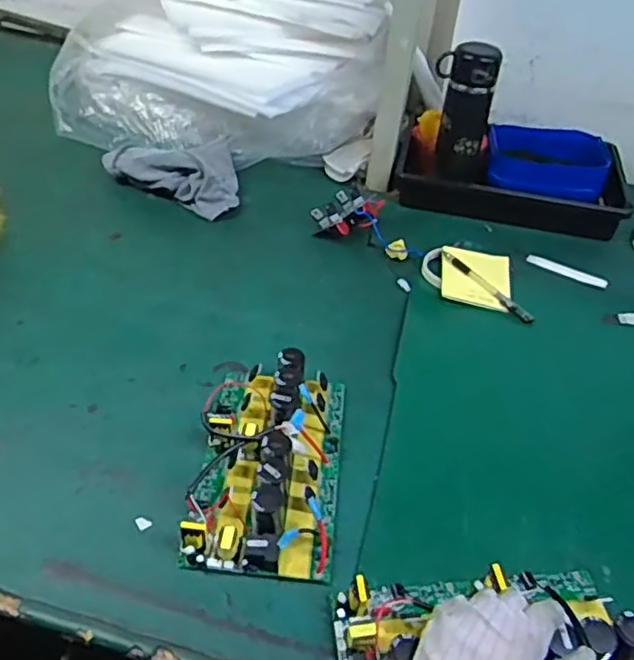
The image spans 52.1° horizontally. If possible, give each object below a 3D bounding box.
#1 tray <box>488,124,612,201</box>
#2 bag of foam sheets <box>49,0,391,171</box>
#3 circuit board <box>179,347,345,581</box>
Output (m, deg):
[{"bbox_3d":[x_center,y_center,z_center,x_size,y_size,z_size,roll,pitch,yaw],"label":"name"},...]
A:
[{"bbox_3d":[0.379,-0.276,1.081,0.194,0.060,0.140,16,43,12],"label":"tray"},{"bbox_3d":[-0.186,-0.465,1.124,0.570,0.262,0.288,12,42,7],"label":"bag of foam sheets"},{"bbox_3d":[-0.048,0.118,0.649,0.144,0.057,0.245,6,42,1],"label":"circuit board"}]

